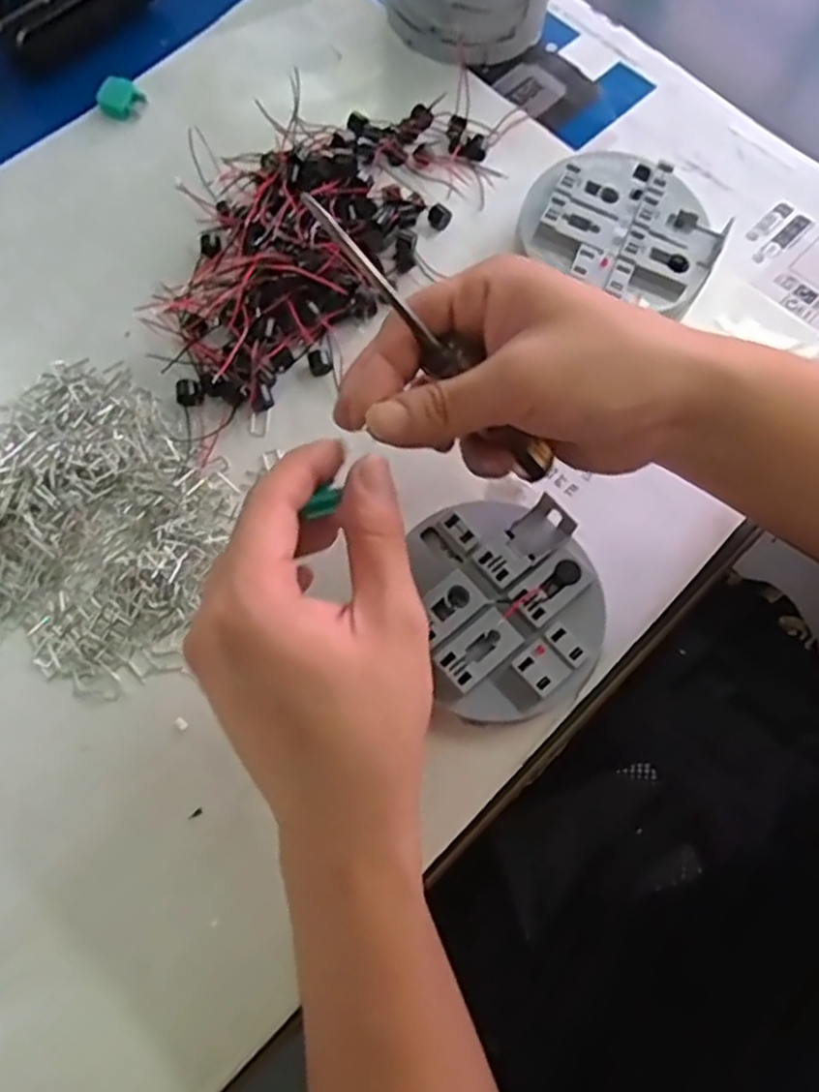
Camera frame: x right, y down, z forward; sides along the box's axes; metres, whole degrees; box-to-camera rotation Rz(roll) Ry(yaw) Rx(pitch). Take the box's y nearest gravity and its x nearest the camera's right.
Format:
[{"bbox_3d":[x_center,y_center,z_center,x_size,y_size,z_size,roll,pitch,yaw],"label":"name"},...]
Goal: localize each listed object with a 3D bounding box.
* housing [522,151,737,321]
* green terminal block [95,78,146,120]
[{"bbox_3d":[0.114,-0.166,0.387,0.101,0.039,0.094,37,74,10],"label":"housing"},{"bbox_3d":[-0.174,-0.272,0.426,0.024,0.007,0.023,20,72,4],"label":"green terminal block"}]

